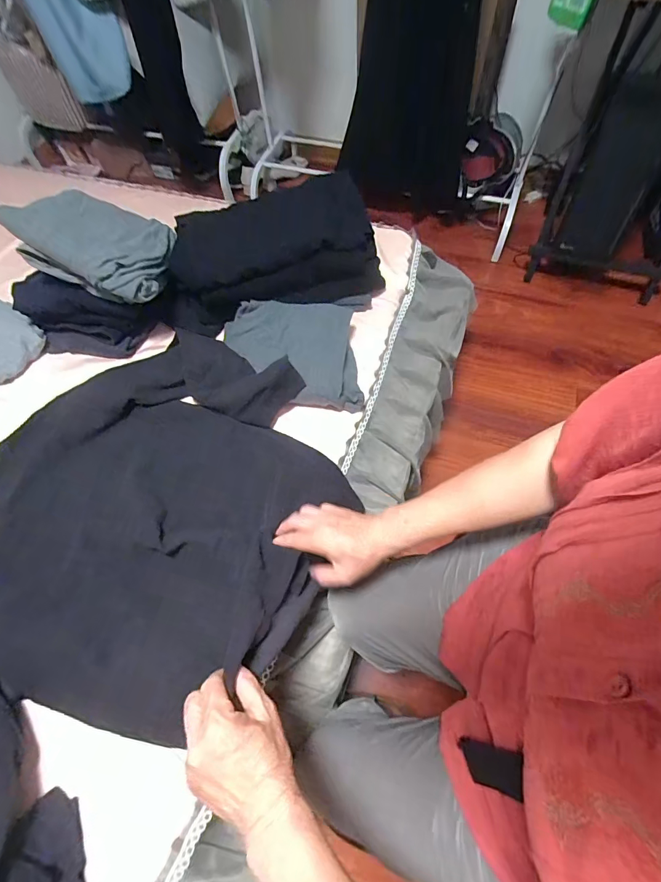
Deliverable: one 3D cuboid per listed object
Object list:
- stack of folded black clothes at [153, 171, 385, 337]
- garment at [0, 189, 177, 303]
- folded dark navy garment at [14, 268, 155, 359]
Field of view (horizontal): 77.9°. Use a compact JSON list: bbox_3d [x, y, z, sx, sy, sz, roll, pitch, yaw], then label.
[{"bbox_3d":[-0.119,-0.347,0.758,0.406,0.136,0.192,-19,64,-6],"label":"stack of folded black clothes"},{"bbox_3d":[-0.386,-0.350,0.695,0.220,0.110,0.183,19,66,13],"label":"garment"},{"bbox_3d":[-0.442,-0.220,0.738,0.219,0.132,0.066,6,64,7],"label":"folded dark navy garment"}]

